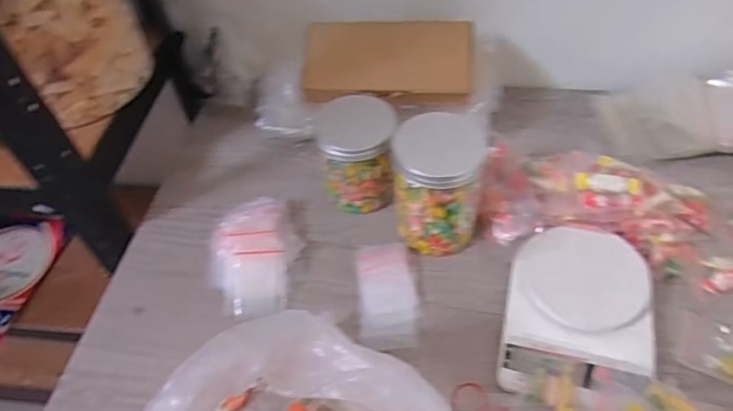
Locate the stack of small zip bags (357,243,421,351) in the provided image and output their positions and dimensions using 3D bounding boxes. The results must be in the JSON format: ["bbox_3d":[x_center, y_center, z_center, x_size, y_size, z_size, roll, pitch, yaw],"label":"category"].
[{"bbox_3d":[0.022,0.090,0.549,0.057,0.013,0.112,-4,50,2],"label":"stack of small zip bags"}]

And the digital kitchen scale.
[{"bbox_3d":[0.199,0.099,0.506,0.129,0.033,0.167,9,52,12],"label":"digital kitchen scale"}]

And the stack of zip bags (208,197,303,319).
[{"bbox_3d":[-0.123,0.051,0.582,0.093,0.033,0.139,-5,50,1],"label":"stack of zip bags"}]

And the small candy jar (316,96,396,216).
[{"bbox_3d":[-0.008,-0.057,0.602,0.079,0.101,0.076,-3,50,3],"label":"small candy jar"}]

